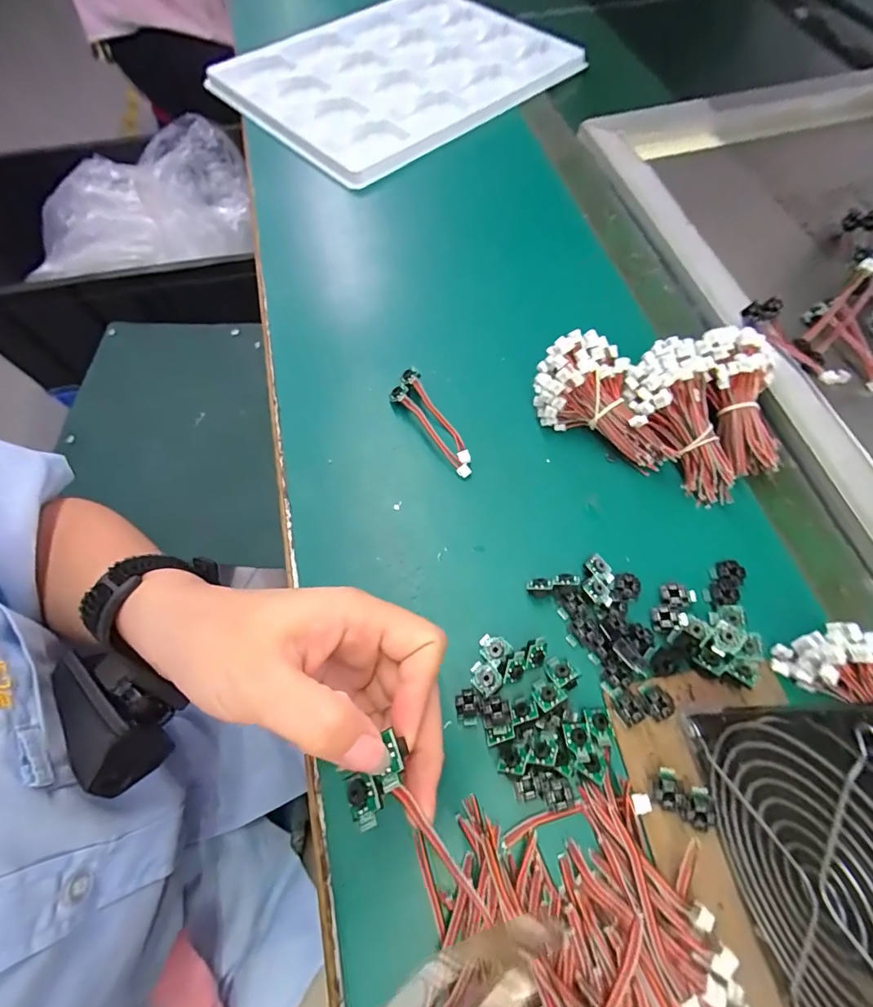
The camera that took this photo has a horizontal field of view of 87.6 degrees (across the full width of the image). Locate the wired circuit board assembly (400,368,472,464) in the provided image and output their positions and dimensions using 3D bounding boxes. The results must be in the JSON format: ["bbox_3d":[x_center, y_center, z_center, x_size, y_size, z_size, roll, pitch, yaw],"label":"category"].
[{"bbox_3d":[0.001,-0.062,0.325,0.014,0.018,0.082,-30,67,-12],"label":"wired circuit board assembly"}]

